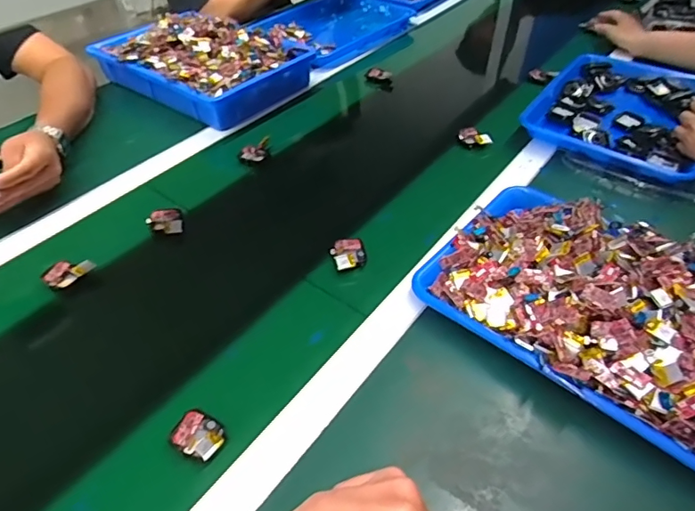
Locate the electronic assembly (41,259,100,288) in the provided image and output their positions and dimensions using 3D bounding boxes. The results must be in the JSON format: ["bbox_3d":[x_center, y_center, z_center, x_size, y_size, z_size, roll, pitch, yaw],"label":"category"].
[{"bbox_3d":[-0.324,0.018,0.576,0.051,0.010,0.035,-35,52,-30],"label":"electronic assembly"}]

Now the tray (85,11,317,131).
[{"bbox_3d":[-0.271,-0.358,0.907,0.350,0.079,0.230,26,50,27],"label":"tray"}]

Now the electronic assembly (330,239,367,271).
[{"bbox_3d":[0.001,-0.002,0.593,0.039,0.012,0.047,-14,44,-12],"label":"electronic assembly"}]

